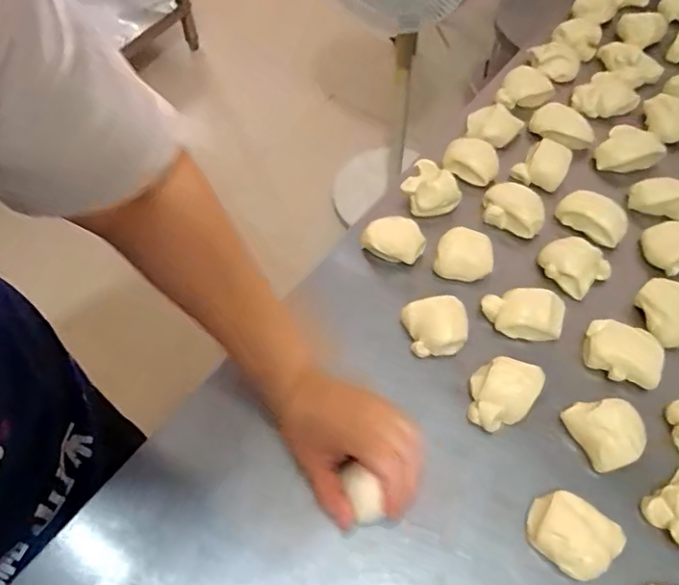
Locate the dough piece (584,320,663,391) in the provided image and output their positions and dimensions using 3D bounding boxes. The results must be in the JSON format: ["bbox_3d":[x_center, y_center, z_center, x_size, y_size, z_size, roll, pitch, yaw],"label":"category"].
[{"bbox_3d":[0.268,0.059,0.531,0.067,0.036,0.057,16,60,10],"label":"dough piece"}]

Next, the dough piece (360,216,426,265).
[{"bbox_3d":[0.060,-0.056,0.603,0.067,0.037,0.046,28,63,17],"label":"dough piece"}]

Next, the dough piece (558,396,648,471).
[{"bbox_3d":[0.233,0.124,0.490,0.052,0.042,0.059,-20,60,-11],"label":"dough piece"}]

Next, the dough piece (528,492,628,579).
[{"bbox_3d":[0.185,0.193,0.444,0.067,0.028,0.053,33,64,19],"label":"dough piece"}]

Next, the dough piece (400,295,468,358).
[{"bbox_3d":[0.094,0.034,0.543,0.059,0.036,0.054,-10,59,-5],"label":"dough piece"}]

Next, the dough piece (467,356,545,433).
[{"bbox_3d":[0.147,0.093,0.506,0.056,0.028,0.065,24,62,15],"label":"dough piece"}]

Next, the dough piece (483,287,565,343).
[{"bbox_3d":[0.179,0.022,0.550,0.075,0.033,0.046,14,60,9],"label":"dough piece"}]

